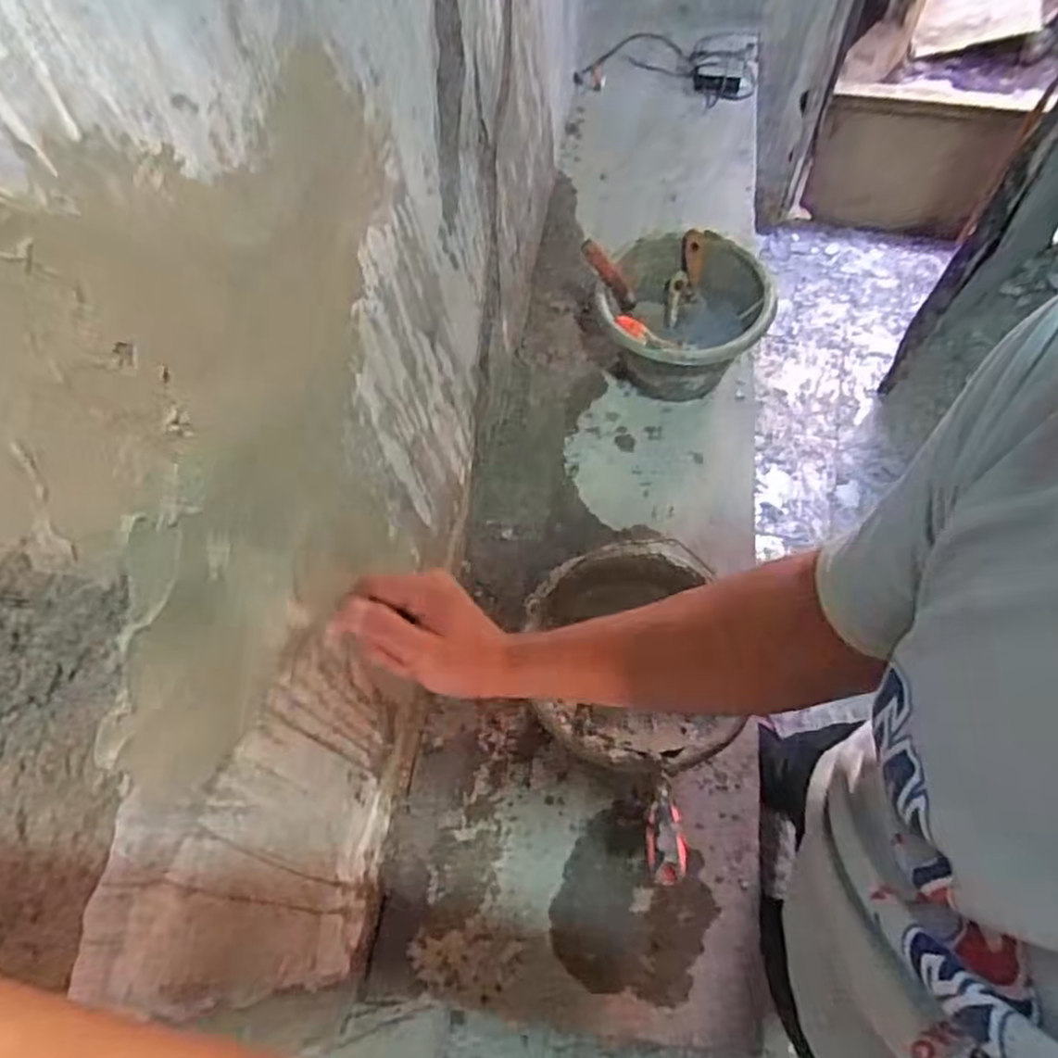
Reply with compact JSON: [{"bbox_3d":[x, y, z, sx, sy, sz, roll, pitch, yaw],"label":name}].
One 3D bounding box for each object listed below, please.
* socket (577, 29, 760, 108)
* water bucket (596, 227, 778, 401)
[{"bbox_3d":[0.300,-1.010,1.584,0.384,0.056,0.231,6,62,7],"label":"socket"},{"bbox_3d":[0.230,-0.307,1.118,0.240,0.179,0.227,-2,62,3],"label":"water bucket"}]

